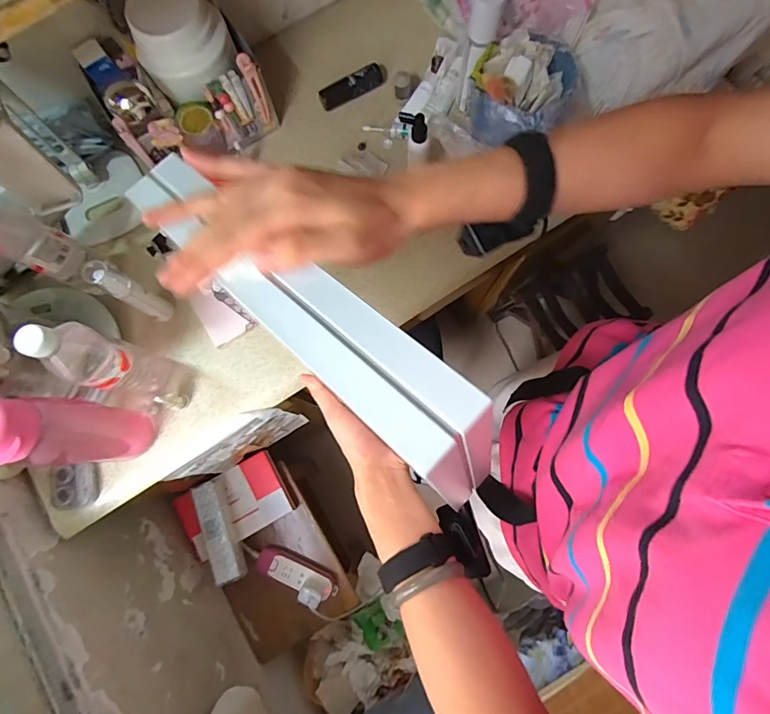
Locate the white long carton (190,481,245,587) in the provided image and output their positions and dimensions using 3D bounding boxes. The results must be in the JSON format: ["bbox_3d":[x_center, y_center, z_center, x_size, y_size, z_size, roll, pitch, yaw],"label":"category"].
[{"bbox_3d":[-0.330,0.351,0.872,0.051,0.065,0.190,-21,79,-4],"label":"white long carton"}]

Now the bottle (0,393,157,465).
[{"bbox_3d":[-0.357,0.085,0.513,0.055,0.245,0.064,20,79,4],"label":"bottle"}]

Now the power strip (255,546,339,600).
[{"bbox_3d":[-0.187,0.454,0.926,0.185,0.054,0.057,18,79,3],"label":"power strip"}]

